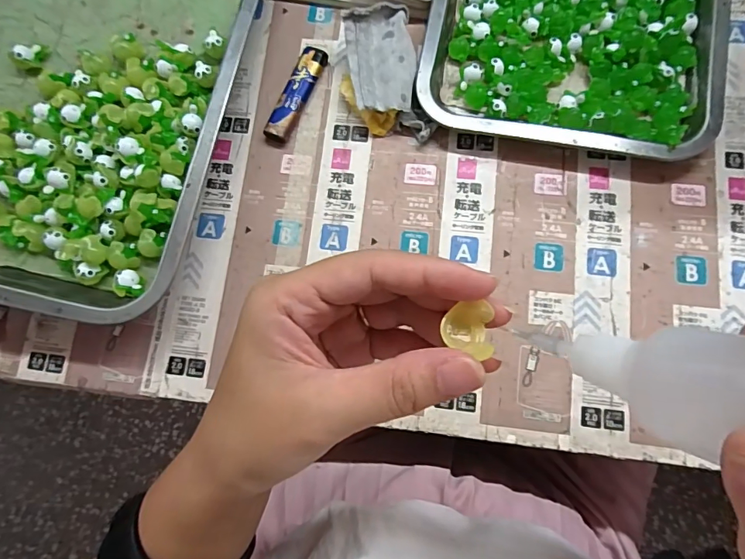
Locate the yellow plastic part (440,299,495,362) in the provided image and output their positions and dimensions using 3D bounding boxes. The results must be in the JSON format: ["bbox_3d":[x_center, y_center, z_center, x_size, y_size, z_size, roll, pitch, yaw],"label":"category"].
[{"bbox_3d":[0.035,0.018,0.158,0.016,0.013,0.019,5,83,4],"label":"yellow plastic part"}]

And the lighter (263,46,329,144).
[{"bbox_3d":[-0.060,-0.146,0.345,0.020,0.012,0.081,22,83,8],"label":"lighter"}]

